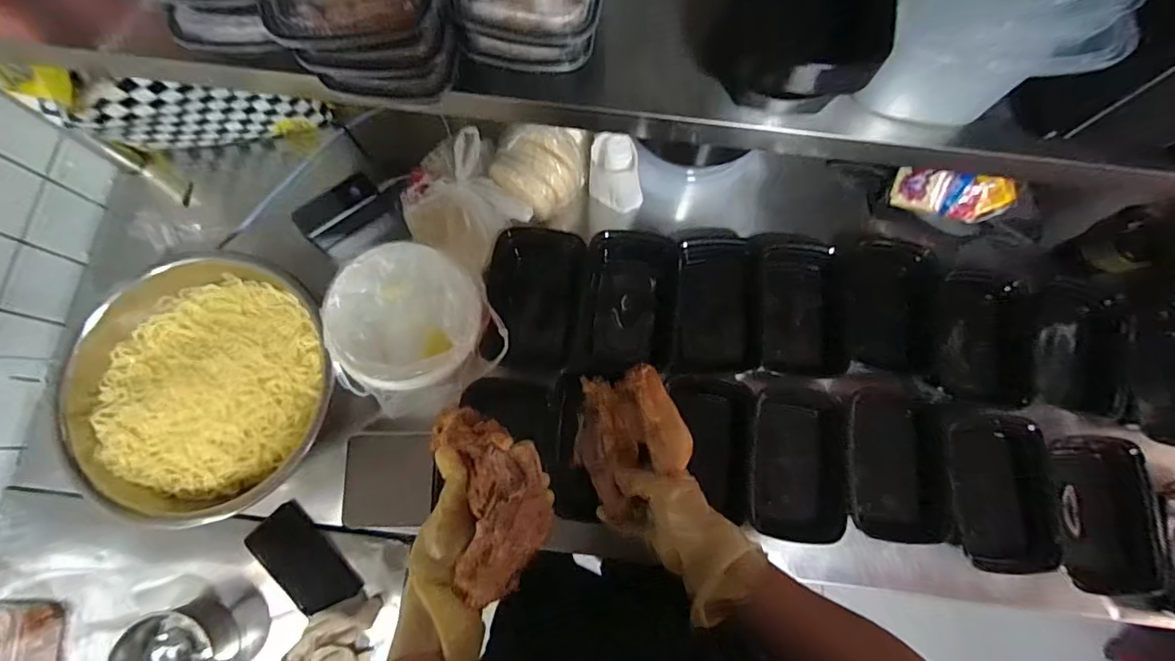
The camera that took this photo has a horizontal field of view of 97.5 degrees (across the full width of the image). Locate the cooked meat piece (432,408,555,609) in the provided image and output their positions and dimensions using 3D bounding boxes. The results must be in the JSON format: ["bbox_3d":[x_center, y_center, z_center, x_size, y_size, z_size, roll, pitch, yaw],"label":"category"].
[{"bbox_3d":[-0.094,0.172,0.550,0.098,0.076,0.189,-16,78,-4],"label":"cooked meat piece"}]

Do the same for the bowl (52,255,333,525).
[{"bbox_3d":[-0.534,0.071,0.719,0.357,0.118,0.343,0,77,-1],"label":"bowl"}]

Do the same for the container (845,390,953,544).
[{"bbox_3d":[0.458,0.194,0.756,0.153,0.053,0.223,0,77,-1],"label":"container"}]

